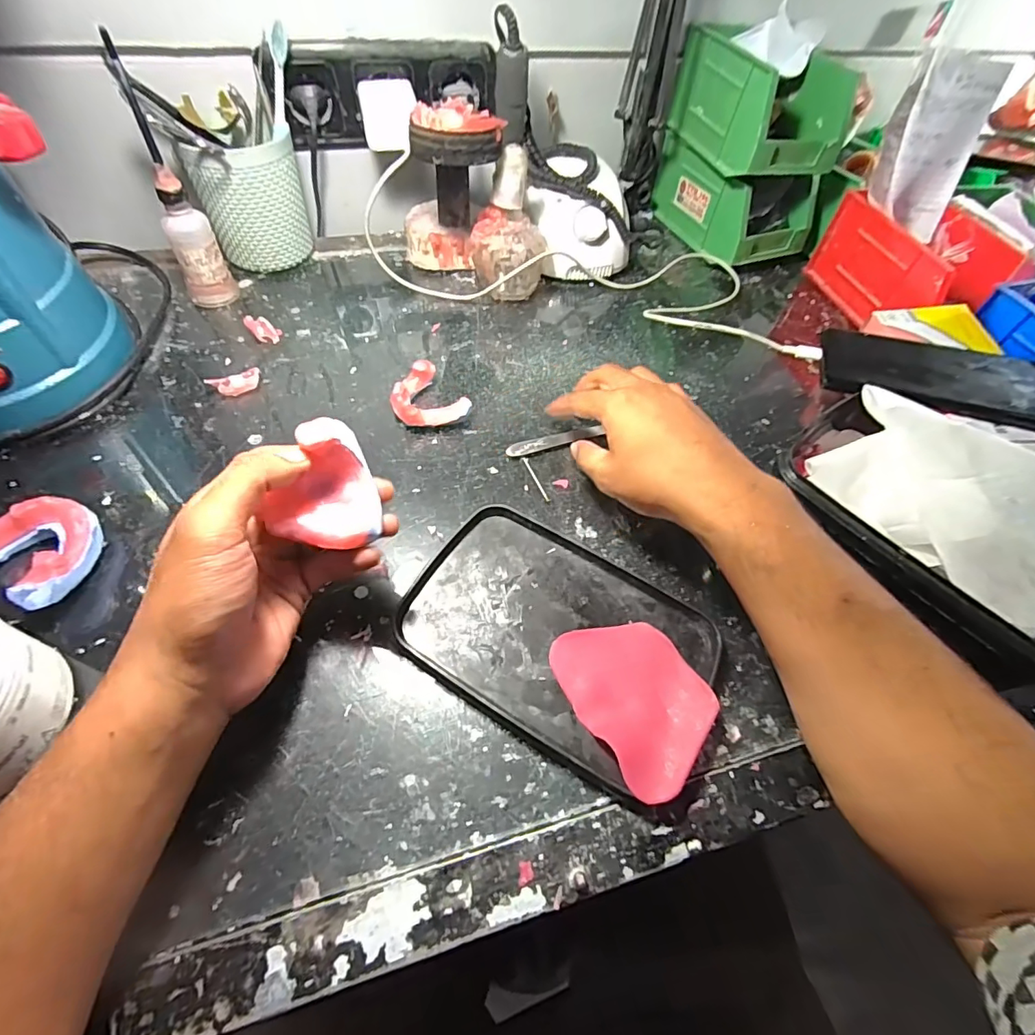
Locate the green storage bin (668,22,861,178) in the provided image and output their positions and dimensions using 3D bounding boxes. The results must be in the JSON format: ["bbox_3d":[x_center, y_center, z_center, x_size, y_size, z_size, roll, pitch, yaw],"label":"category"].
[{"bbox_3d":[0.243,-0.414,0.505,0.095,0.079,0.170,-12,58,-13],"label":"green storage bin"}]

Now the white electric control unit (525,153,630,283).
[{"bbox_3d":[0.066,-0.307,0.526,0.102,0.085,0.107,-16,59,-15],"label":"white electric control unit"}]

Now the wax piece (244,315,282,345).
[{"bbox_3d":[-0.225,-0.168,0.448,0.021,0.012,0.033,-38,67,-26],"label":"wax piece"}]

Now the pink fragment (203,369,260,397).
[{"bbox_3d":[-0.227,-0.108,0.407,0.038,0.014,0.014,-26,62,-21],"label":"pink fragment"}]

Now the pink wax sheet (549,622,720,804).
[{"bbox_3d":[0.069,0.099,0.285,0.069,0.018,0.094,-22,61,-19],"label":"pink wax sheet"}]

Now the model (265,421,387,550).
[{"bbox_3d":[-0.098,-0.016,0.249,0.050,0.035,0.053,-13,58,-14],"label":"model"}]

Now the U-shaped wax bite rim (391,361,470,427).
[{"bbox_3d":[-0.073,-0.093,0.404,0.051,0.023,0.060,-36,66,-25],"label":"U-shaped wax bite rim"}]

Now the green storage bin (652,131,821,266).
[{"bbox_3d":[0.242,-0.363,0.579,0.102,0.083,0.168,-19,60,-17],"label":"green storage bin"}]

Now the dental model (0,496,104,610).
[{"bbox_3d":[-0.288,0.018,0.306,0.074,0.030,0.059,27,58,13],"label":"dental model"}]

